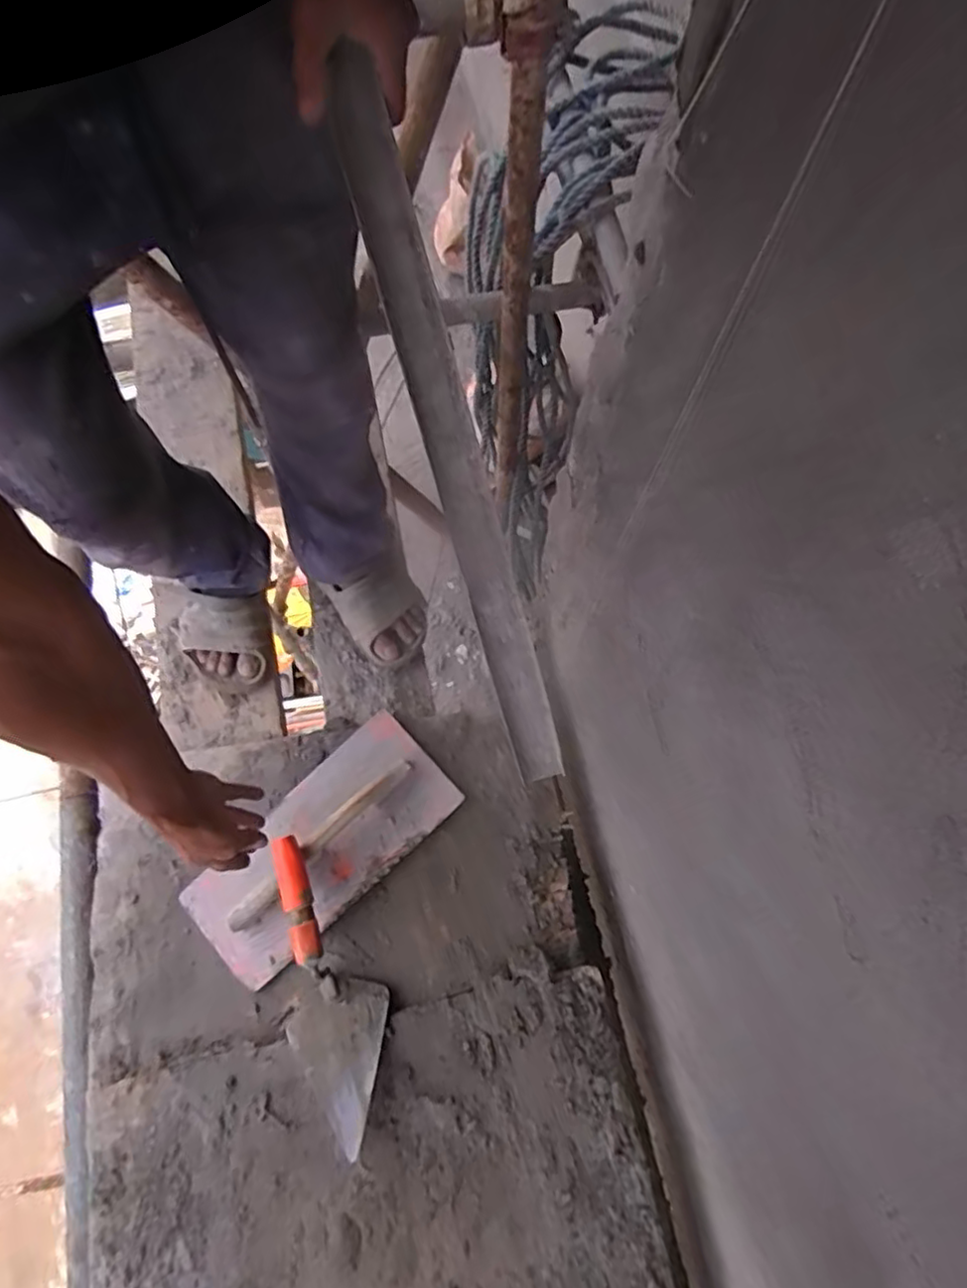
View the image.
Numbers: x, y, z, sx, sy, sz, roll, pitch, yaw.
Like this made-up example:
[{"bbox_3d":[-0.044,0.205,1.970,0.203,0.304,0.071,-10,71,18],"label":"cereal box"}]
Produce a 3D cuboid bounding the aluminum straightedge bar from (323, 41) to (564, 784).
[{"bbox_3d":[-0.018,-0.128,0.478,0.041,0.021,0.503,-19,104,-9],"label":"aluminum straightedge bar"}]

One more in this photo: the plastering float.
[{"bbox_3d":[-0.197,0.240,0.785,0.331,0.048,0.159,-40,76,-15],"label":"plastering float"}]

